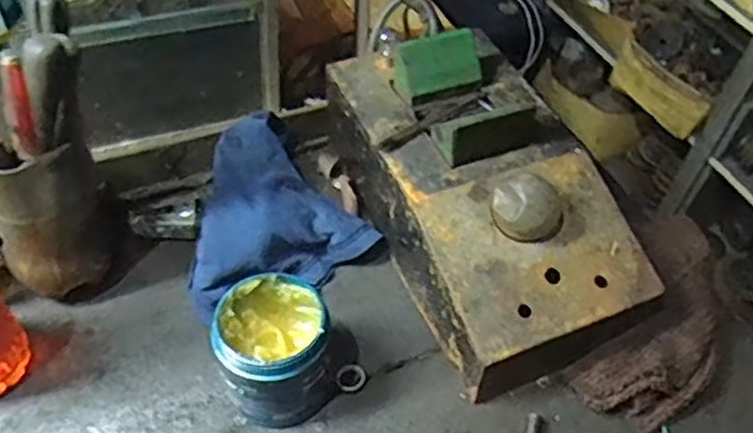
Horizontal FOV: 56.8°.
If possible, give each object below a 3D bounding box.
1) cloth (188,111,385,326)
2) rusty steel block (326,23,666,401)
[{"bbox_3d":[-0.113,-0.013,0.688,0.183,0.076,0.183,-20,54,-20],"label":"cloth"},{"bbox_3d":[0.100,-0.034,0.662,0.181,0.141,0.335,-16,53,-17],"label":"rusty steel block"}]

